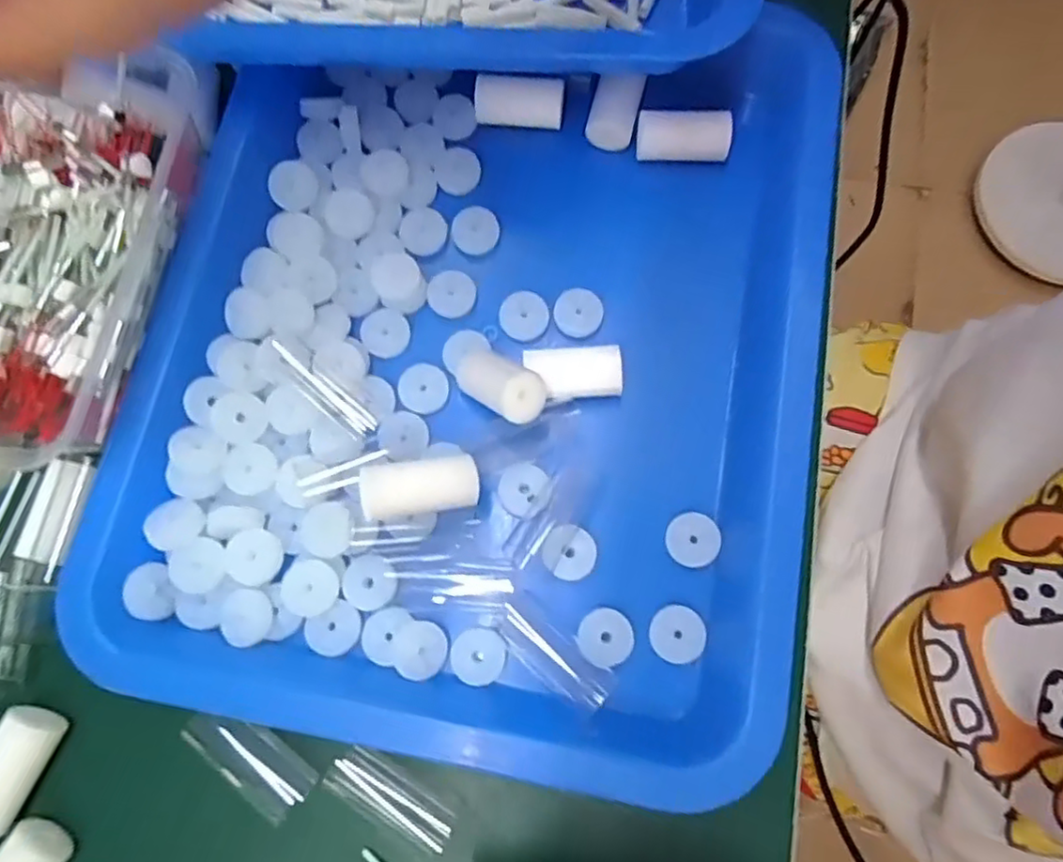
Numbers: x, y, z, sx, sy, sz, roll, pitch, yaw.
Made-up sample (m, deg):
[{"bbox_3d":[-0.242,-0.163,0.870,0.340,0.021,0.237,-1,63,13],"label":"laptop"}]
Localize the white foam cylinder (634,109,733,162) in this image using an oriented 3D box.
[{"bbox_3d":[0.069,-0.135,0.296,0.041,0.016,0.018,5,76,2],"label":"white foam cylinder"}]

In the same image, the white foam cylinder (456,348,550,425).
[{"bbox_3d":[-0.015,-0.020,0.258,0.020,0.018,0.049,-48,39,-10],"label":"white foam cylinder"}]

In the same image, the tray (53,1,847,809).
[{"bbox_3d":[-0.019,-0.030,0.265,0.277,0.035,0.290,8,77,2],"label":"tray"}]

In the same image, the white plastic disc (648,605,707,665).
[{"bbox_3d":[0.056,0.078,0.247,0.020,0.004,0.020,0,76,1],"label":"white plastic disc"}]

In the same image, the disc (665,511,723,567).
[{"bbox_3d":[0.064,0.043,0.257,0.021,0.006,0.020,0,76,1],"label":"disc"}]

